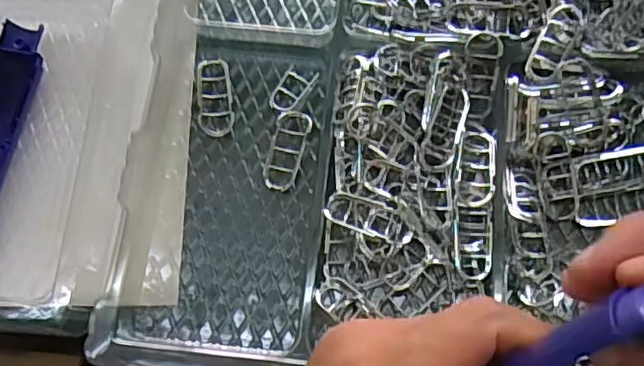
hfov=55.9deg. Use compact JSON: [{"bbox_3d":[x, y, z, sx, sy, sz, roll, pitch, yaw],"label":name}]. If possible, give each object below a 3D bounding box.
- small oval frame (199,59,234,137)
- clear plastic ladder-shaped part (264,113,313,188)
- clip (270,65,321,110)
[{"bbox_3d":[-0.069,-0.055,0.394,0.022,0.009,0.054,-3,73,1],"label":"small oval frame"},{"bbox_3d":[-0.022,-0.020,0.381,0.021,0.009,0.051,13,74,5],"label":"clear plastic ladder-shaped part"},{"bbox_3d":[-0.019,-0.061,0.394,0.020,0.006,0.035,30,77,10],"label":"clip"}]

